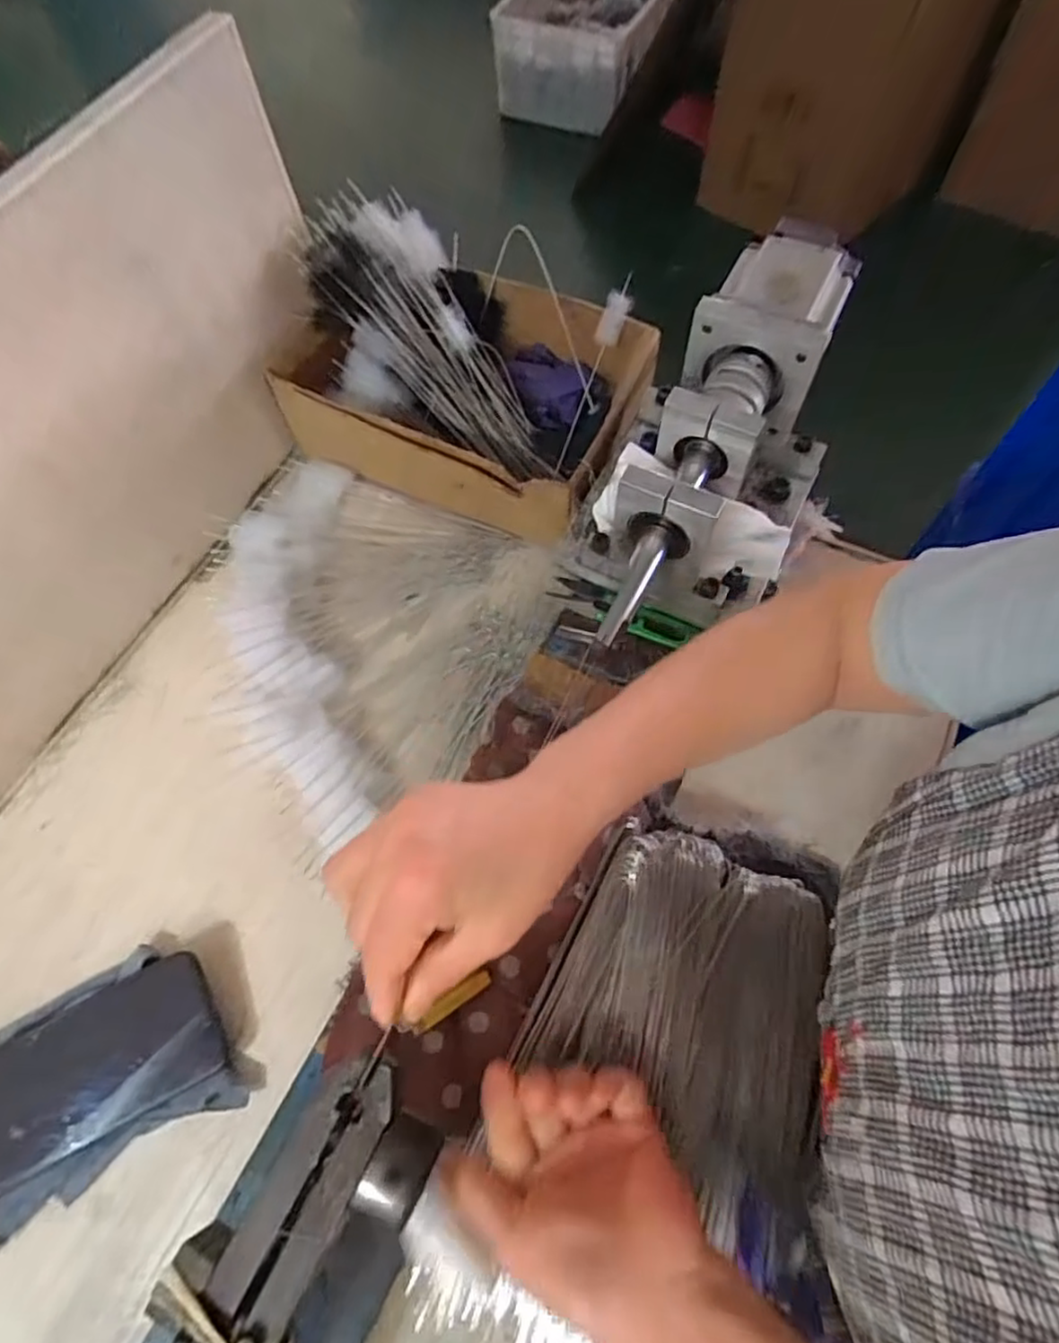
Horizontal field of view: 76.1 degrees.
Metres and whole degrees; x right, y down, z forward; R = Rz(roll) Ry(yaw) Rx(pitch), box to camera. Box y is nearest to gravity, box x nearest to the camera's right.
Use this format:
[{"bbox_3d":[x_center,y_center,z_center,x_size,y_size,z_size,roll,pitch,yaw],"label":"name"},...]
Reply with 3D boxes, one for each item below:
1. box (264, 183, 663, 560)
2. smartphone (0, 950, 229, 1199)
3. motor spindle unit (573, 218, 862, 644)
[{"bbox_3d":[-0.051,-0.253,0.570,0.289,0.131,0.199,24,67,13],"label":"box"},{"bbox_3d":[-0.274,0.247,0.417,0.157,0.011,0.078,-27,78,-11],"label":"smartphone"},{"bbox_3d":[0.125,-0.137,0.466,0.136,0.137,0.326,21,66,12],"label":"motor spindle unit"}]

